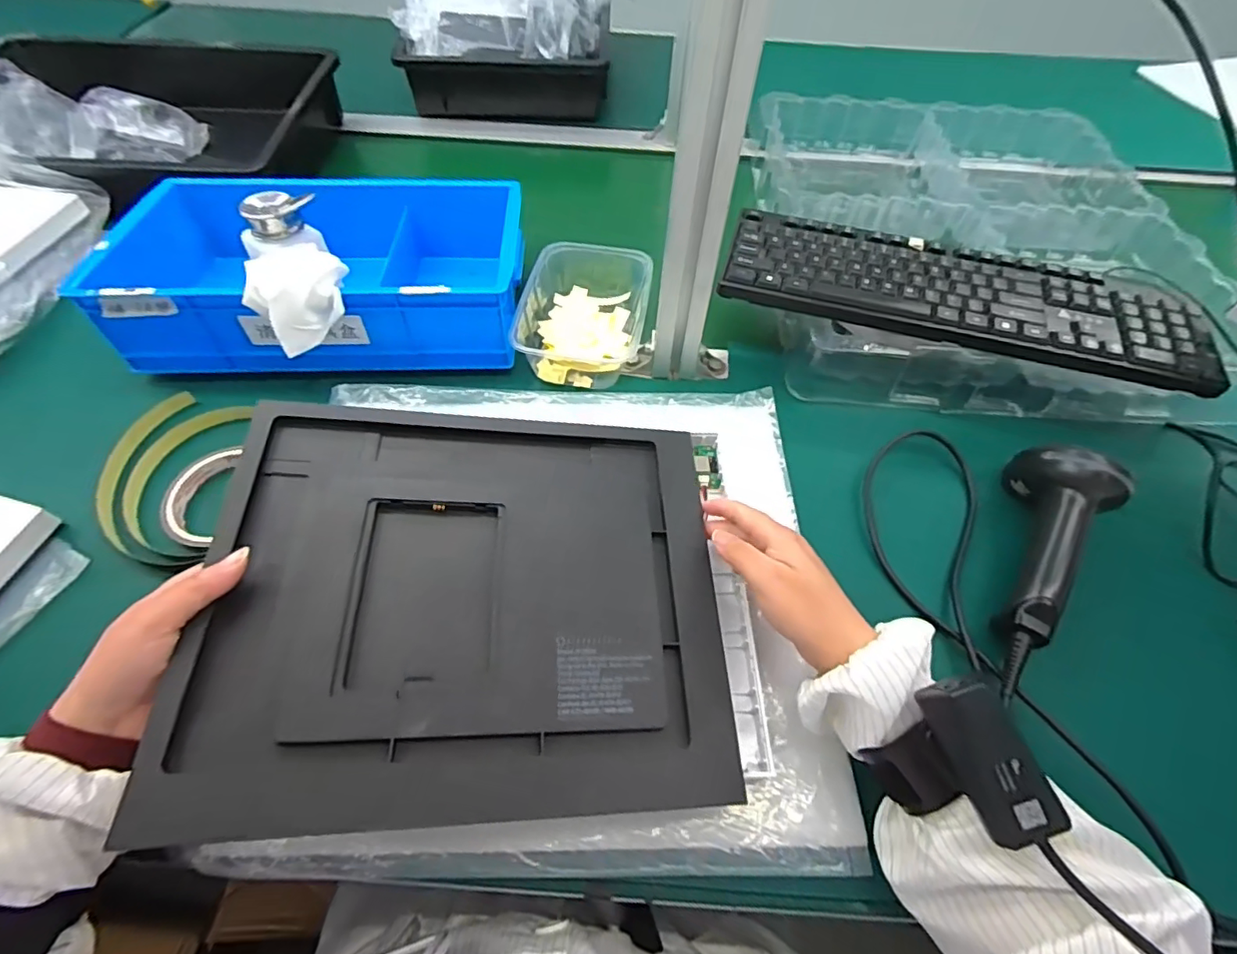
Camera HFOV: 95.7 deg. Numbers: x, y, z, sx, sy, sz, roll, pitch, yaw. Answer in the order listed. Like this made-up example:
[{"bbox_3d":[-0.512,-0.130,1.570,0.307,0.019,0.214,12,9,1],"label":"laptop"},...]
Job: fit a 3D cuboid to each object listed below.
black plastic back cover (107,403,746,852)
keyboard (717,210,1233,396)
[{"bbox_3d":[-0.081,0.065,0.337,0.287,0.014,0.247,3,58,-12],"label":"black plastic back cover"},{"bbox_3d":[0.299,-0.164,0.498,0.398,0.026,0.114,15,57,7],"label":"keyboard"}]

